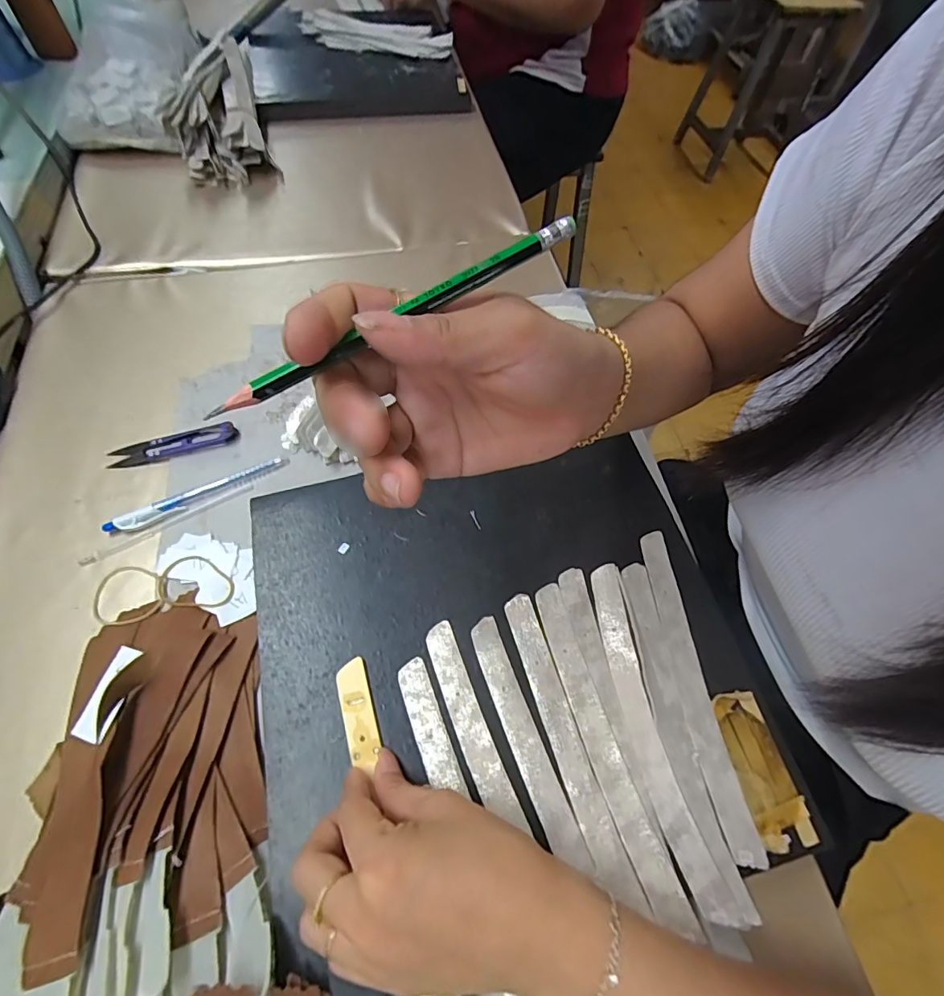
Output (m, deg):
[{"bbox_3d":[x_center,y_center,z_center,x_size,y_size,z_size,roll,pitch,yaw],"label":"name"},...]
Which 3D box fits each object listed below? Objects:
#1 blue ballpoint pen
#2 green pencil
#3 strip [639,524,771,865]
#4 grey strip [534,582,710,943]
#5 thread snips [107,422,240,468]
[{"bbox_3d":[-0.214,-0.002,0.380,0.131,0.008,0.015,-24,66,-16],"label":"blue ballpoint pen"},{"bbox_3d":[-0.025,-0.065,0.174,0.144,0.007,0.005,-31,67,-7],"label":"green pencil"},{"bbox_3d":[0.141,0.113,0.312,0.021,0.004,0.196,-4,62,-6],"label":"strip"},{"bbox_3d":[0.078,0.141,0.293,0.022,0.004,0.188,-15,64,-11],"label":"grey strip"},{"bbox_3d":[-0.246,-0.045,0.401,0.099,0.014,0.022,-14,63,-11],"label":"thread snips"}]

